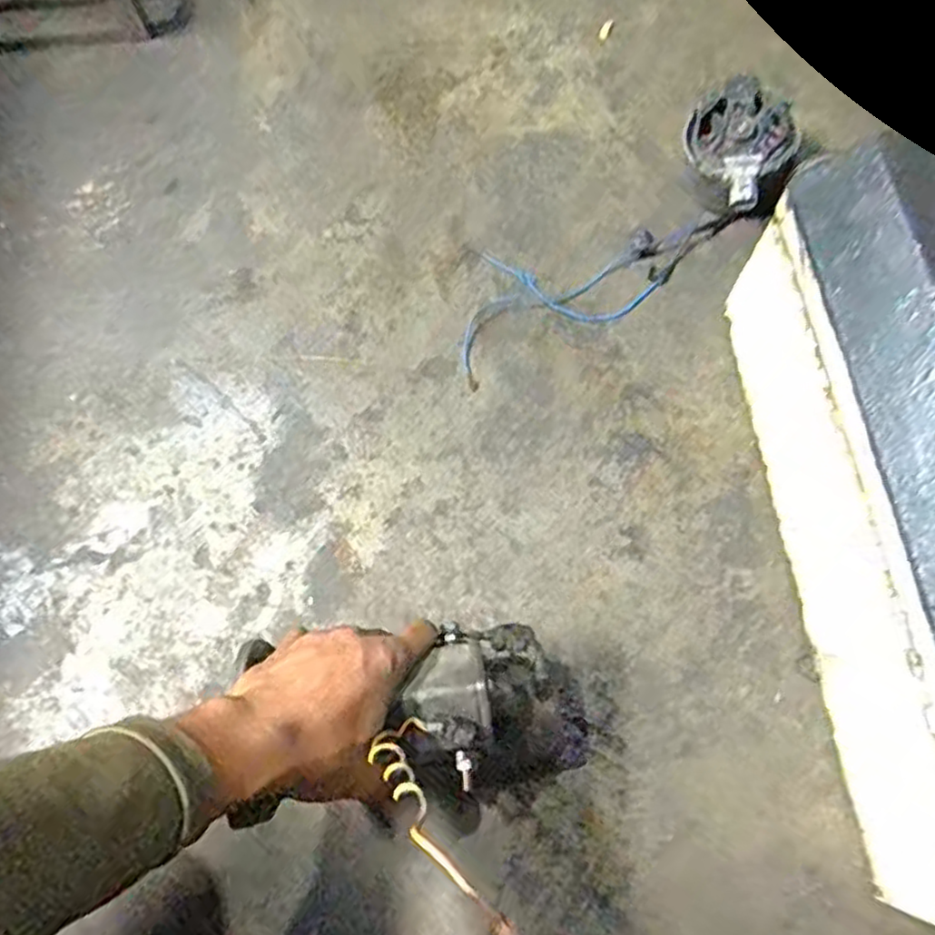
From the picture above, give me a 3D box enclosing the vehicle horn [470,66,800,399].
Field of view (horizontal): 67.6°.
[{"bbox_3d":[0.140,-0.224,0.645,0.389,0.077,0.133,-35,72,-11],"label":"vehicle horn"}]

